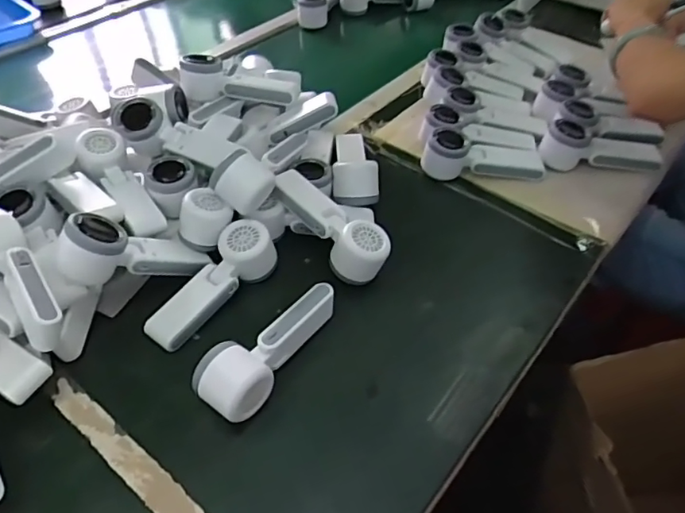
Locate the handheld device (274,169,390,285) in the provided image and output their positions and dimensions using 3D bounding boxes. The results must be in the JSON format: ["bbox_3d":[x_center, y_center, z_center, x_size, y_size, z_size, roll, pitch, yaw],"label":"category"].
[{"bbox_3d":[-0.013,-0.042,0.613,0.066,0.048,0.163,-34,68,-26],"label":"handheld device"}]

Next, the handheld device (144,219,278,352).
[{"bbox_3d":[-0.143,0.027,0.573,0.056,0.054,0.159,30,54,26],"label":"handheld device"}]

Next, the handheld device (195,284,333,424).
[{"bbox_3d":[-0.069,0.085,0.522,0.058,0.047,0.164,27,52,23],"label":"handheld device"}]

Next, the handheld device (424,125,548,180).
[{"bbox_3d":[0.192,-0.142,0.733,0.165,0.061,0.058,0,46,1],"label":"handheld device"}]

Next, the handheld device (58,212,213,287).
[{"bbox_3d":[-0.214,-0.005,0.557,0.152,0.065,0.049,6,36,-44],"label":"handheld device"}]

